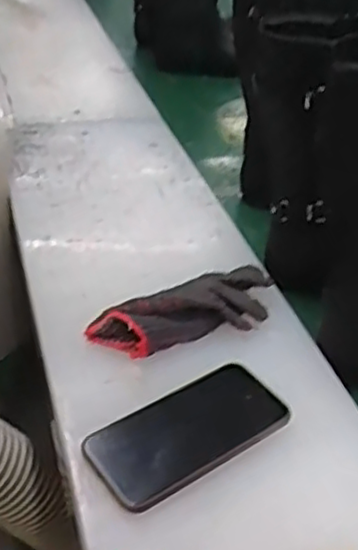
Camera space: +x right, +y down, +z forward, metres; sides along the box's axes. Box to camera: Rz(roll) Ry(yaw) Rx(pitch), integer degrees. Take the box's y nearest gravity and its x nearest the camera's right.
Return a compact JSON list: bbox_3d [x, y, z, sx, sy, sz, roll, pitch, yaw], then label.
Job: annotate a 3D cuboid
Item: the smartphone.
[{"bbox_3d":[0.007,0.121,0.535,0.155,0.008,0.077,-20,41,-27],"label":"smartphone"}]

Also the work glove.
[{"bbox_3d":[0.012,0.029,0.643,0.190,0.026,0.072,-19,41,-27],"label":"work glove"}]

